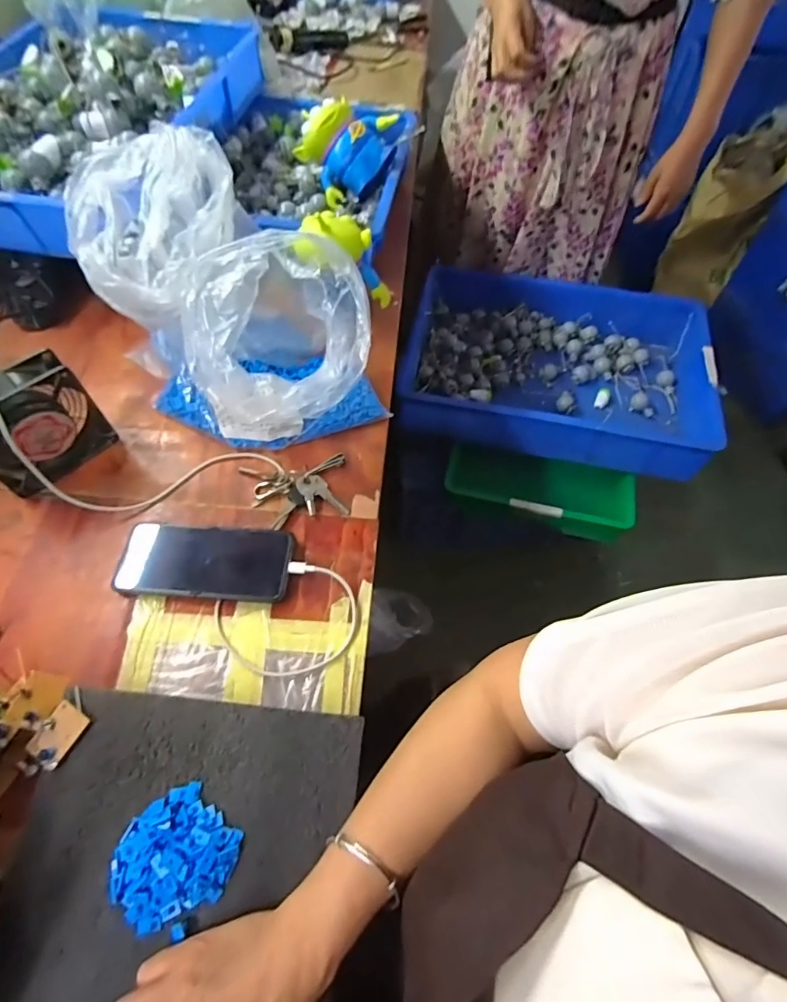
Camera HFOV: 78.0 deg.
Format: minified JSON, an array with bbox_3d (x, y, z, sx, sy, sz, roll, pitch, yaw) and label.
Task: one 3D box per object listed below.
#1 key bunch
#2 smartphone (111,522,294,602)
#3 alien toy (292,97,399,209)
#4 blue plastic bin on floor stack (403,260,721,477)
[{"bbox_3d":[-0.108,-0.012,0.538,0.112,0.013,0.083,-10,60,-6],"label":"key bunch"},{"bbox_3d":[-0.190,0.060,0.490,0.172,0.013,0.075,4,60,2],"label":"smartphone"},{"bbox_3d":[-0.066,-0.559,0.774,0.151,0.075,0.134,-30,101,8],"label":"alien toy"},{"bbox_3d":[0.332,-0.277,1.009,0.593,0.109,0.465,13,60,7],"label":"blue plastic bin on floor stack"}]

